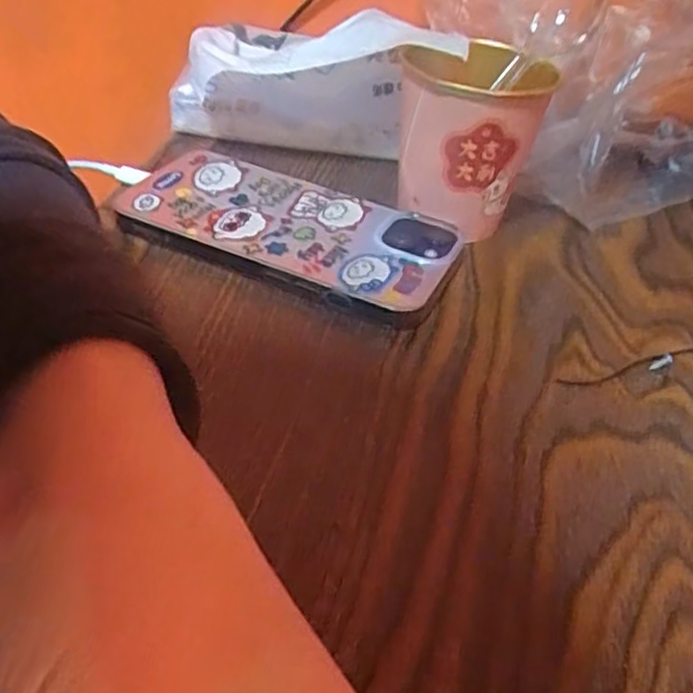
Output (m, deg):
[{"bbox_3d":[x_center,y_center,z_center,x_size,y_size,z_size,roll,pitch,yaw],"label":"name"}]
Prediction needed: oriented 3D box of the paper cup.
[{"bbox_3d":[0.055,-0.096,0.324,0.061,0.068,0.065,5,40,-4],"label":"paper cup"}]

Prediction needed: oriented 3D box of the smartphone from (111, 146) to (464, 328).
[{"bbox_3d":[-0.027,-0.052,0.314,0.147,0.014,0.071,19,41,13],"label":"smartphone"}]

